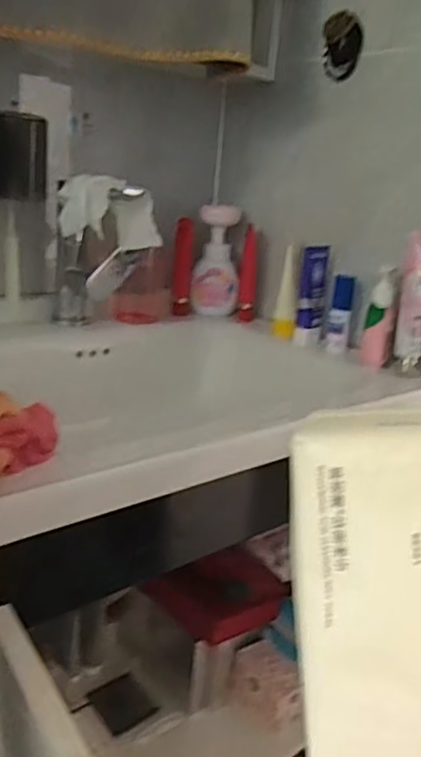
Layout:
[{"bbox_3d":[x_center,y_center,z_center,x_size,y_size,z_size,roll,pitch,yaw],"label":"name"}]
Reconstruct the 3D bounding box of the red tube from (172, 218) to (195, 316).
[{"bbox_3d":[-0.044,-0.180,1.010,0.028,0.153,0.034,5,18,0],"label":"red tube"}]

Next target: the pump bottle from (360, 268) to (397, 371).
[{"bbox_3d":[0.218,-0.079,0.792,0.036,0.124,0.034,8,18,9],"label":"pump bottle"}]

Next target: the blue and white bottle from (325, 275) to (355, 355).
[{"bbox_3d":[0.181,-0.089,0.860,0.032,0.108,0.026,9,19,11],"label":"blue and white bottle"}]

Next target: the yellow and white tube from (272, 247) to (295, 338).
[{"bbox_3d":[0.112,-0.125,0.905,0.030,0.128,0.049,6,18,4],"label":"yellow and white tube"}]

